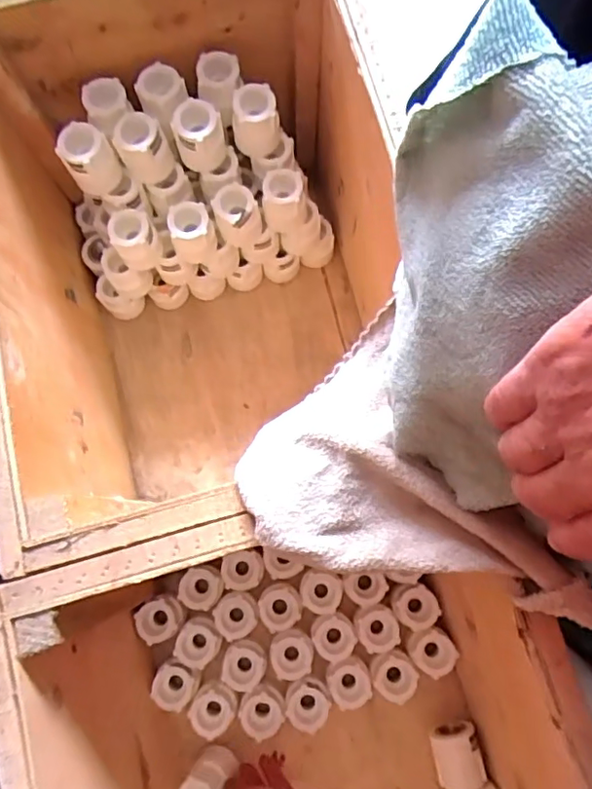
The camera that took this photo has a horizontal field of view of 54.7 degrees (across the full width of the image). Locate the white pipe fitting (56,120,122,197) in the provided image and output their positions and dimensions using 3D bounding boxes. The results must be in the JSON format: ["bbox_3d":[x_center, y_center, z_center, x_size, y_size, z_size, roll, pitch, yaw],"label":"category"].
[{"bbox_3d":[-0.175,-0.199,0.484,0.039,0.044,0.036,0,77,1],"label":"white pipe fitting"}]

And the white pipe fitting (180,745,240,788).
[{"bbox_3d":[-0.079,0.342,0.504,0.034,0.043,0.047,29,79,8],"label":"white pipe fitting"}]

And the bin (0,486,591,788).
[{"bbox_3d":[0.018,0.282,0.419,0.312,0.271,0.432,-19,77,-3],"label":"bin"}]

